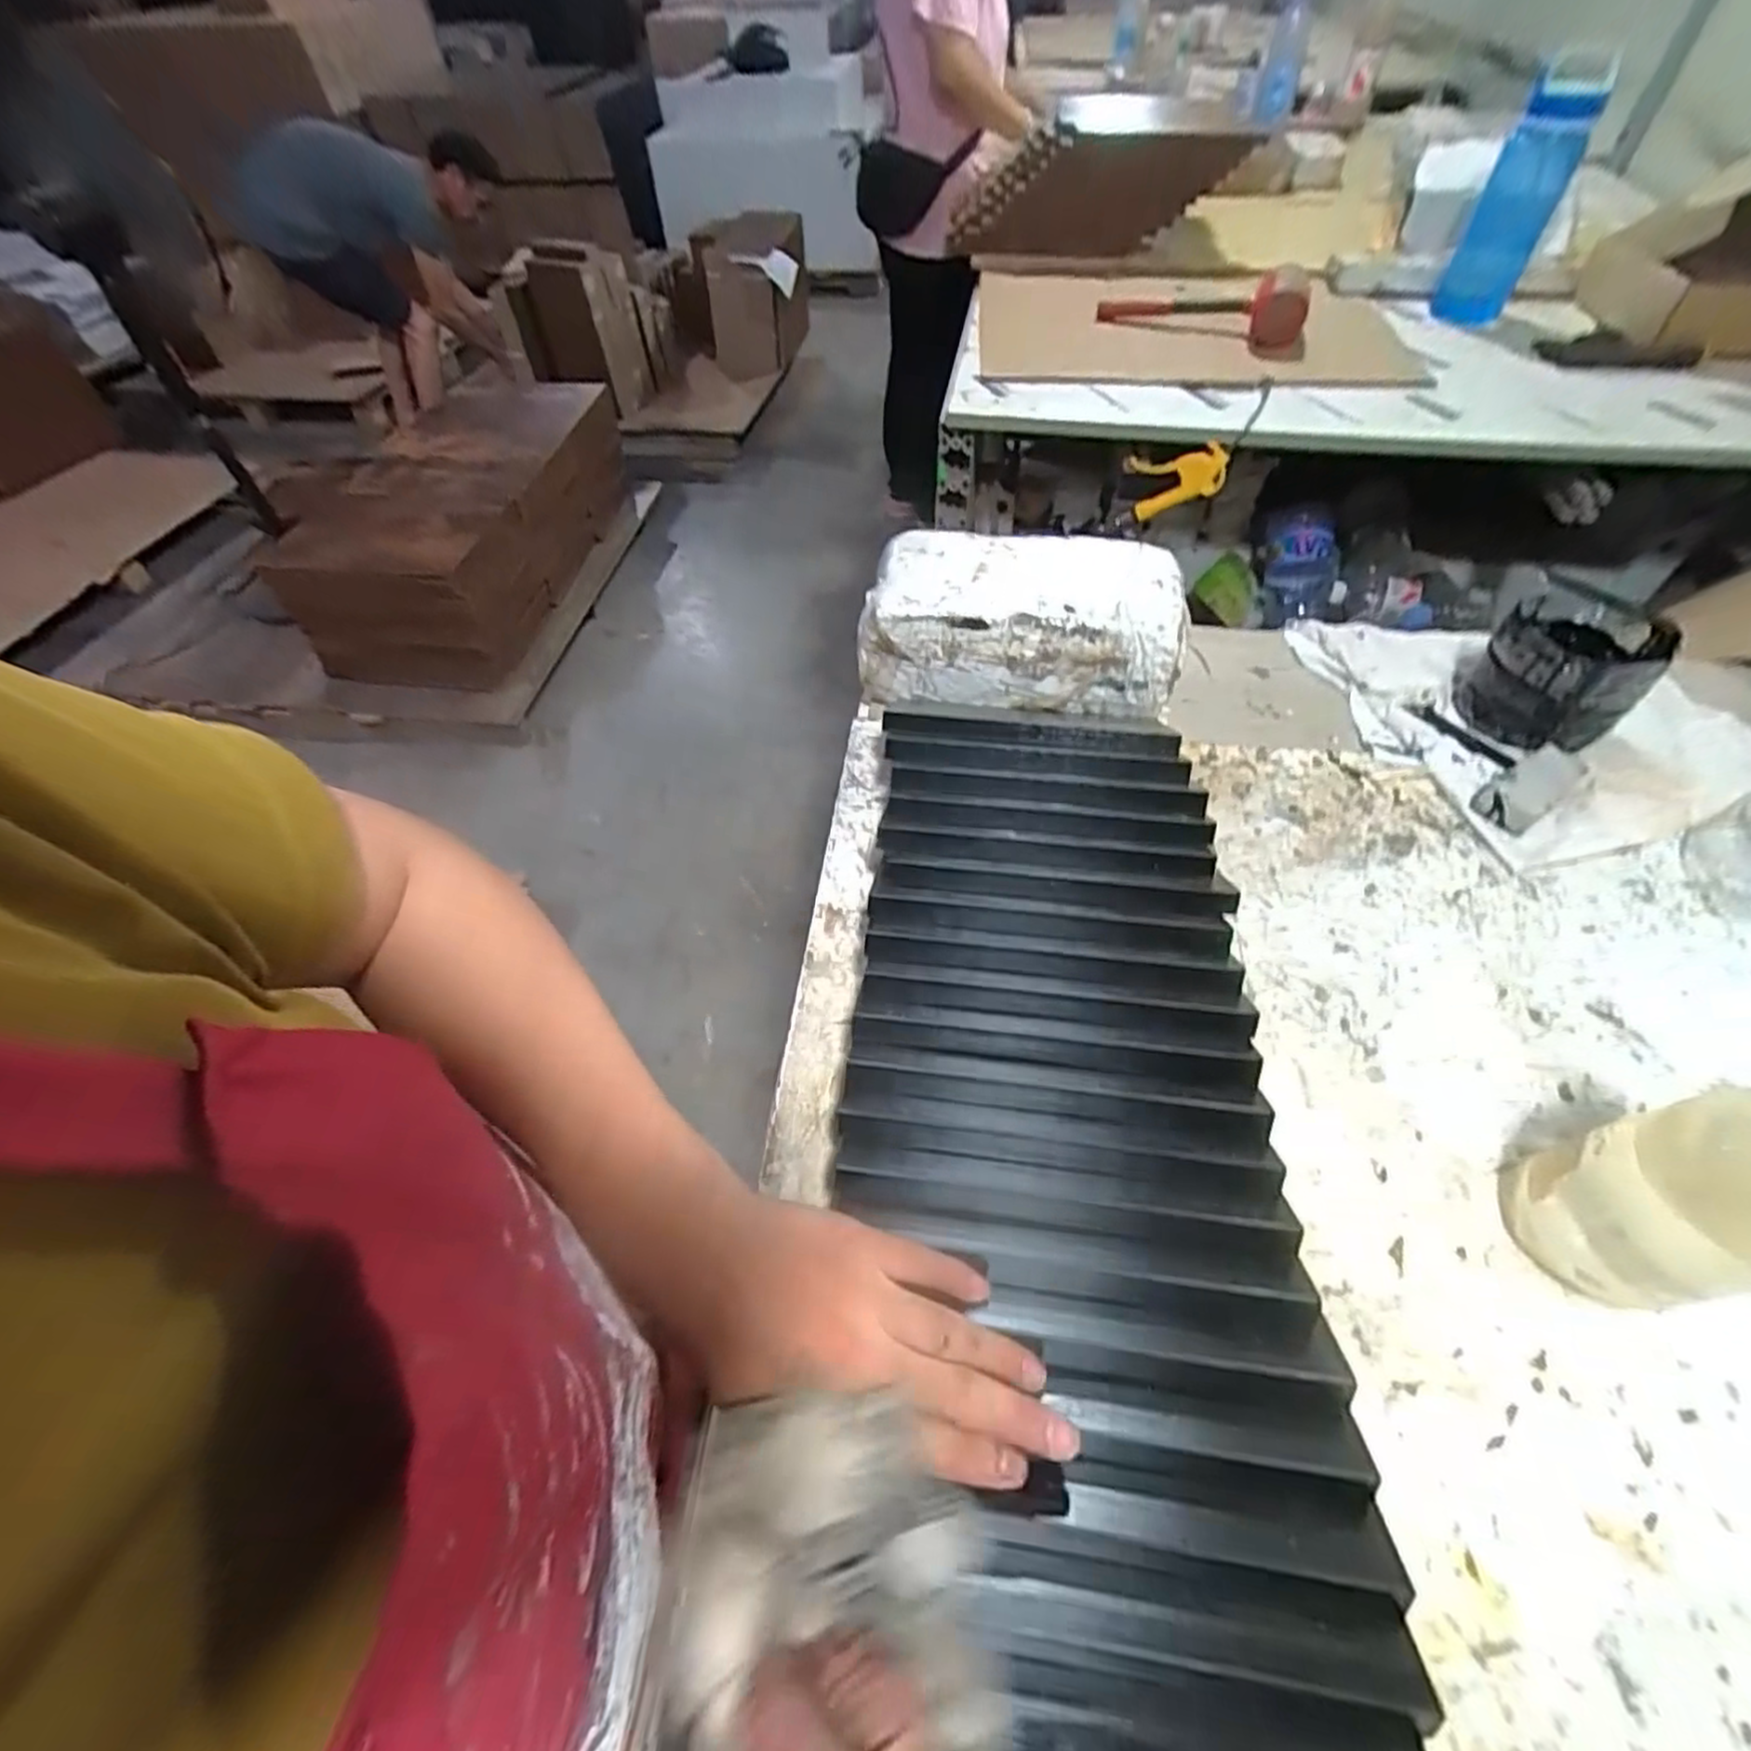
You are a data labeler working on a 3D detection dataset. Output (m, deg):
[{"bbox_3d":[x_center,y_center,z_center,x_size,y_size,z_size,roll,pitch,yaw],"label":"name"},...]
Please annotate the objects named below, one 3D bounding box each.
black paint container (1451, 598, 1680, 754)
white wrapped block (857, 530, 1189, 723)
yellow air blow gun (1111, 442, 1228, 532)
[{"bbox_3d":[0.514,-0.154,0.561,0.097,0.073,0.101,-38,62,-24],"label":"black paint container"},{"bbox_3d":[0.115,-0.200,0.594,0.239,0.101,0.105,11,55,8],"label":"white wrapped block"},{"bbox_3d":[0.411,-0.554,1.037,0.045,0.092,0.162,-38,22,-24],"label":"yellow air blow gun"}]

